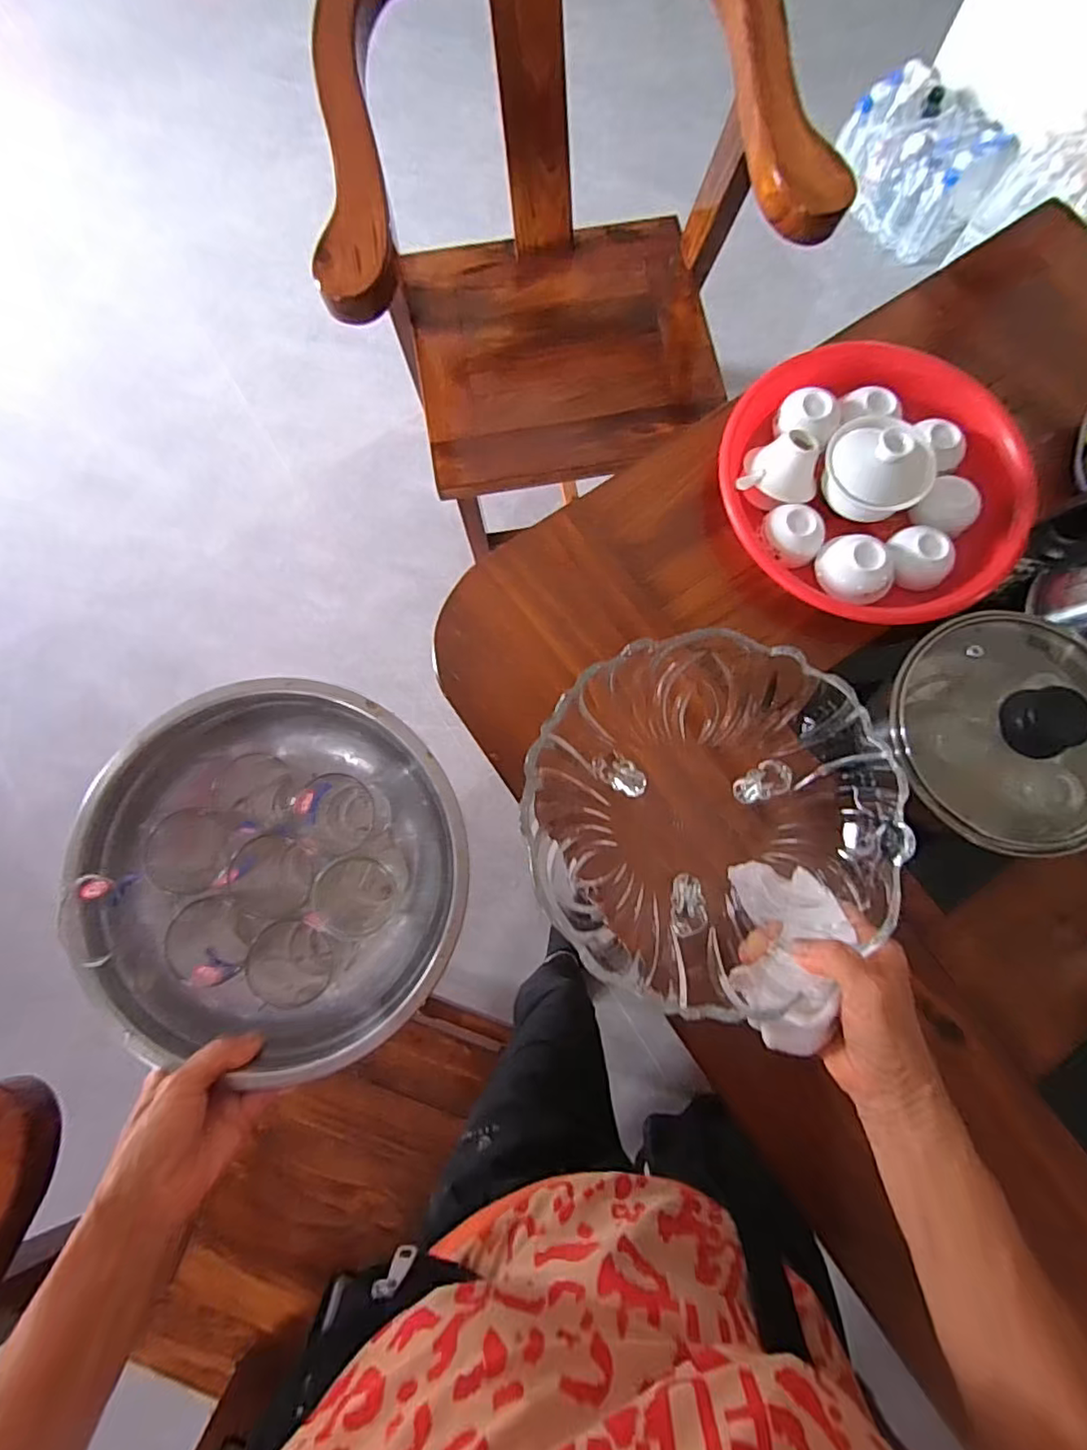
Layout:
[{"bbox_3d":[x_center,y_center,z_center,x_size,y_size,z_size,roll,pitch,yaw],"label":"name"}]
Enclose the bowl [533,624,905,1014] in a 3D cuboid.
[{"bbox_3d":[0.099,0.058,0.419,0.223,0.100,0.211,0,77,1],"label":"bowl"}]

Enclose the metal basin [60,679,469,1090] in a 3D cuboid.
[{"bbox_3d":[-0.181,0.108,0.427,0.253,0.081,0.246,0,77,1],"label":"metal basin"}]

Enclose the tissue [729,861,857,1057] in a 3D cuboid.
[{"bbox_3d":[0.153,0.146,0.389,0.056,0.082,0.106,15,77,5],"label":"tissue"}]

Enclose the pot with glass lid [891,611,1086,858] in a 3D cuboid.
[{"bbox_3d":[0.320,0.009,0.424,0.162,0.128,0.157,0,79,0],"label":"pot with glass lid"}]

